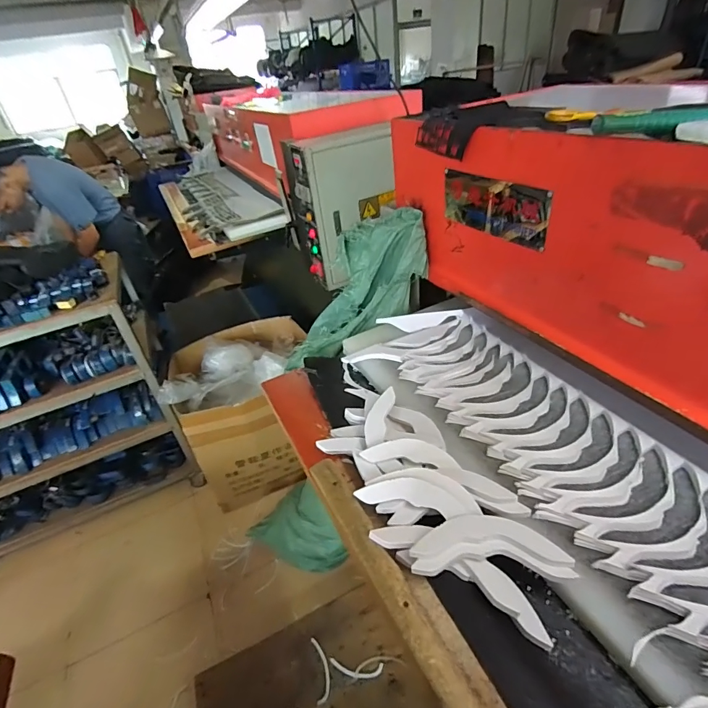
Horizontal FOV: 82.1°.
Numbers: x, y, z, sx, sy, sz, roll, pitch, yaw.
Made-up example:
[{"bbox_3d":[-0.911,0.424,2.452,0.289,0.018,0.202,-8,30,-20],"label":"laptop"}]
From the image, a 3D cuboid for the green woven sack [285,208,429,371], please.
[{"bbox_3d":[0.007,-0.161,1.091,0.179,0.503,0.198,26,21,-33],"label":"green woven sack"}]

